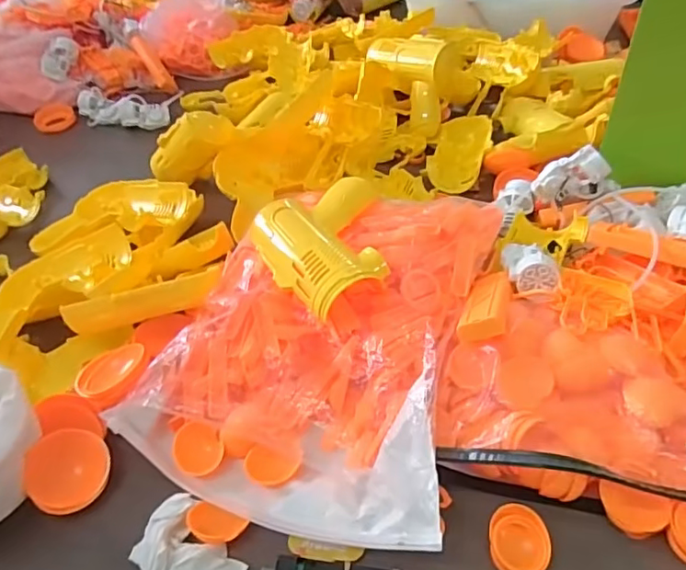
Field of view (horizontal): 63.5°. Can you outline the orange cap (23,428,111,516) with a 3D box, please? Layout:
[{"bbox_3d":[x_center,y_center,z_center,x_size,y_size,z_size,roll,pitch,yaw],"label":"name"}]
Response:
[{"bbox_3d":[-0.199,0.135,0.401,0.054,0.008,0.056,4,77,-17],"label":"orange cap"}]

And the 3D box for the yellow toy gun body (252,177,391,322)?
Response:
[{"bbox_3d":[-0.003,-0.037,0.475,0.121,0.050,0.122,-26,48,-19],"label":"yellow toy gun body"}]

